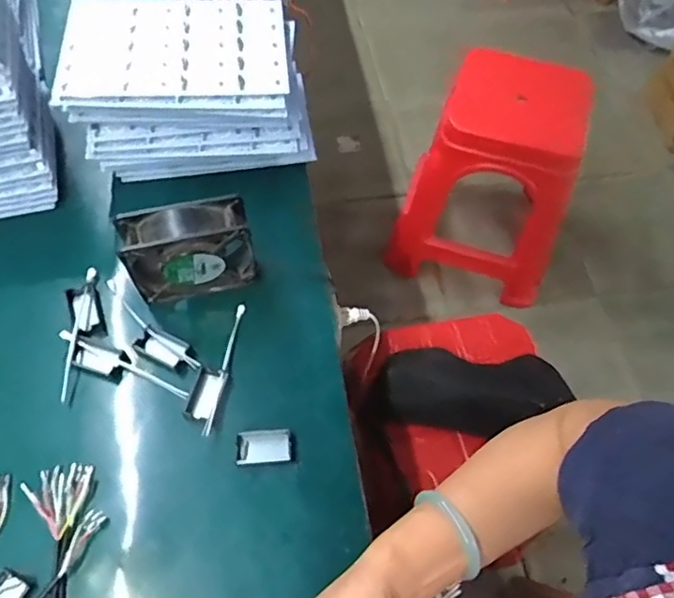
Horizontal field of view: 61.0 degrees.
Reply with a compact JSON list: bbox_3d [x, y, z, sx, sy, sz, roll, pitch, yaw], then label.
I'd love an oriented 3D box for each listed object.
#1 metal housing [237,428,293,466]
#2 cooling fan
[{"bbox_3d":[-0.067,0.137,0.531,0.050,0.009,0.032,-2,60,-5],"label":"metal housing"},{"bbox_3d":[-0.145,-0.045,0.572,0.124,0.118,0.040,-12,61,-11],"label":"cooling fan"}]

